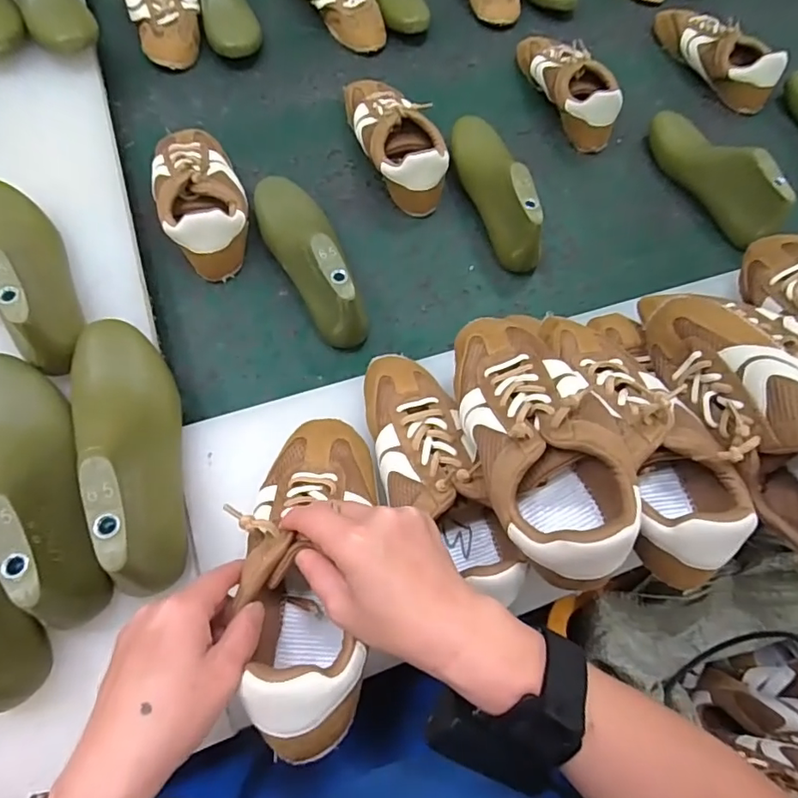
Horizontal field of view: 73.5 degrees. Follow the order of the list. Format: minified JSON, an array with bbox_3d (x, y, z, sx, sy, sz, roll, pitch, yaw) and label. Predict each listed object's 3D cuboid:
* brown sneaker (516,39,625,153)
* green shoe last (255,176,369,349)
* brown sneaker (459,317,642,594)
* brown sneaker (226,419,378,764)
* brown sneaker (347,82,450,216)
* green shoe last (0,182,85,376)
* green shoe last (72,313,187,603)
[{"bbox_3d":[0.234,-0.450,0.757,0.076,0.082,0.220,-18,67,-11],"label":"brown sneaker"},{"bbox_3d":[-0.101,-0.169,0.574,0.069,0.079,0.237,-19,68,-12],"label":"green shoe last"},{"bbox_3d":[0.095,0.021,0.390,0.100,0.079,0.224,-11,53,-8],"label":"brown sneaker"},{"bbox_3d":[-0.060,0.095,0.366,0.084,0.075,0.225,1,43,-3],"label":"brown sneaker"},{"bbox_3d":[-0.006,-0.338,0.678,0.088,0.072,0.214,-15,67,-10],"label":"brown sneaker"},{"bbox_3d":[-0.345,-0.126,0.488,0.074,0.081,0.227,-33,71,-17],"label":"green shoe last"},{"bbox_3d":[-0.214,0.031,0.422,0.071,0.082,0.240,-18,55,-11],"label":"green shoe last"}]

